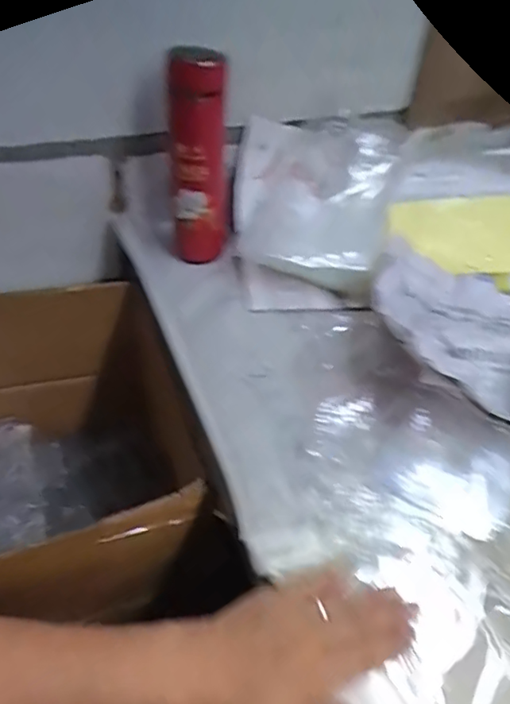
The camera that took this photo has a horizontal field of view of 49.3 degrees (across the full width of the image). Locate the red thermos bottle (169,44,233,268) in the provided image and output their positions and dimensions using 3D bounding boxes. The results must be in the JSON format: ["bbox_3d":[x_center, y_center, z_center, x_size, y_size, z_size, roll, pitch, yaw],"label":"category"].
[{"bbox_3d":[-0.061,-0.203,0.616,0.070,0.225,0.066,0,43,-7],"label":"red thermos bottle"}]

